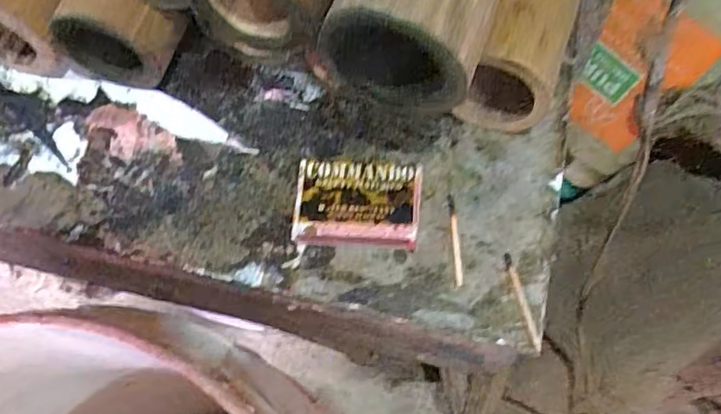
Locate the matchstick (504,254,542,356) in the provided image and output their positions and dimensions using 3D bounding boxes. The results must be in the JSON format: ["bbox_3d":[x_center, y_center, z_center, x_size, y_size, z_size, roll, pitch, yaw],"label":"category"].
[{"bbox_3d":[0.068,0.039,0.245,0.004,0.004,0.042,-12,61,-2],"label":"matchstick"}]

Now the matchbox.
[{"bbox_3d":[-0.001,0.000,0.260,0.053,0.018,0.035,4,62,6],"label":"matchbox"}]

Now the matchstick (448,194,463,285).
[{"bbox_3d":[0.042,0.014,0.259,0.004,0.004,0.042,-3,61,3],"label":"matchstick"}]

